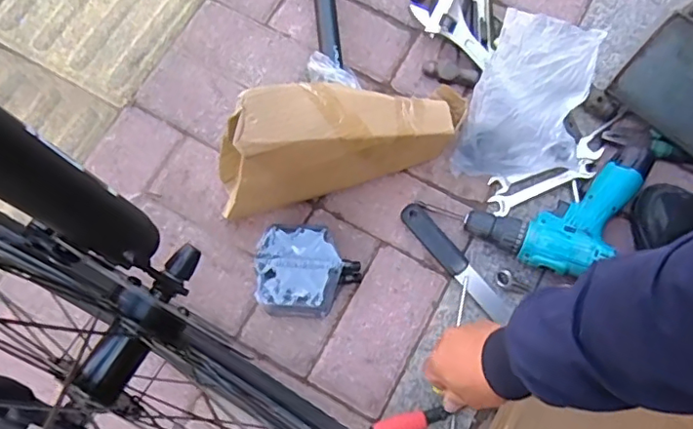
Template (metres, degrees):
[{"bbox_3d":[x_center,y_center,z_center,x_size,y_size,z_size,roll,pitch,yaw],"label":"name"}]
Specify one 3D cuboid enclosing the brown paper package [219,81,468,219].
[{"bbox_3d":[0.003,-0.100,0.671,0.325,0.194,0.100,-19,78,-7],"label":"brown paper package"}]

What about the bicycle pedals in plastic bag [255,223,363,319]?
[{"bbox_3d":[-0.047,0.072,0.698,0.126,0.046,0.113,2,76,-2],"label":"bicycle pedals in plastic bag"}]

